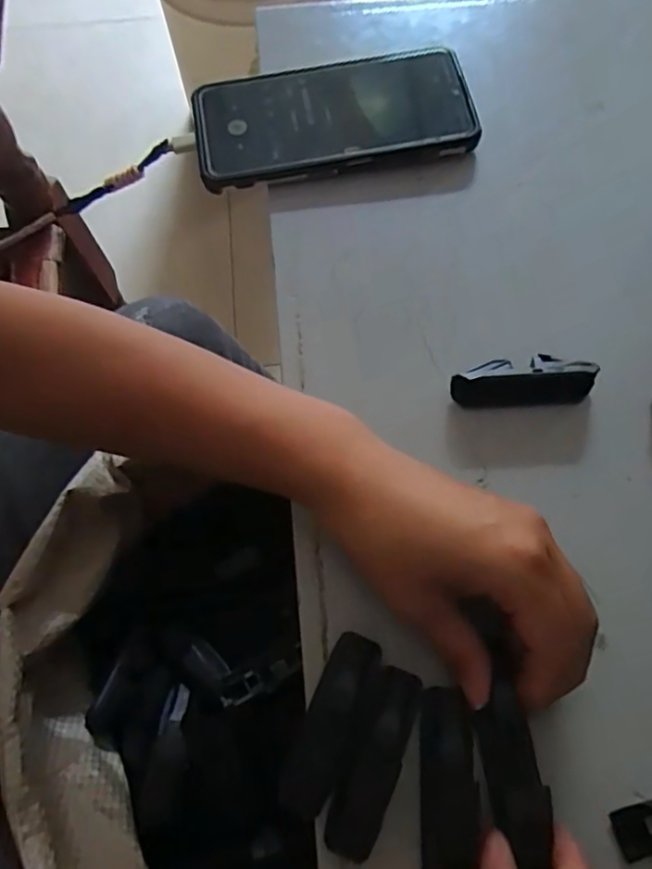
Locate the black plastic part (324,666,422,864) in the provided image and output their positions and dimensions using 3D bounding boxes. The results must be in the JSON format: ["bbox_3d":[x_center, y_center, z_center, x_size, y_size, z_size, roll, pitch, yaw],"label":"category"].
[{"bbox_3d":[0.020,0.134,0.250,0.020,0.009,0.074,20,70,7],"label":"black plastic part"}]

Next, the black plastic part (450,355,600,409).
[{"bbox_3d":[0.101,-0.026,0.310,0.072,0.025,0.016,-3,69,-2],"label":"black plastic part"}]

